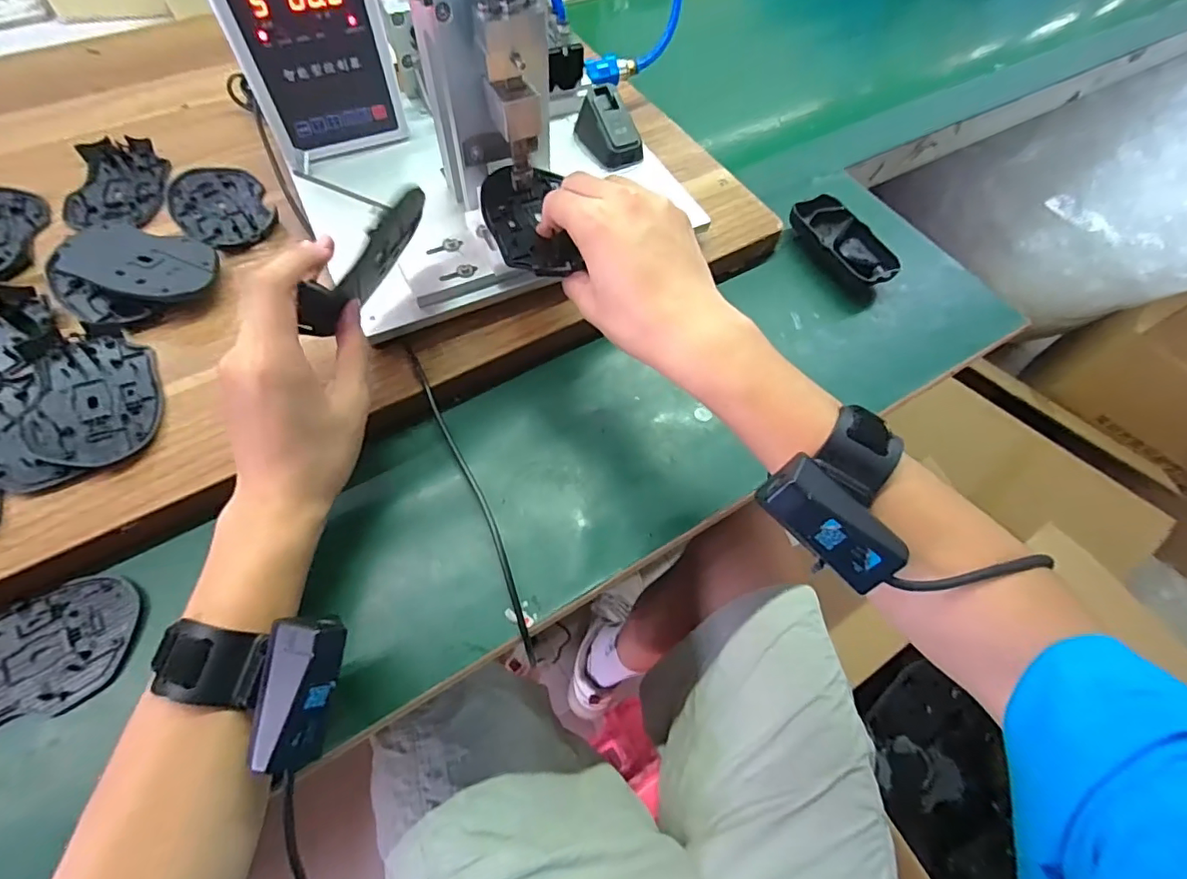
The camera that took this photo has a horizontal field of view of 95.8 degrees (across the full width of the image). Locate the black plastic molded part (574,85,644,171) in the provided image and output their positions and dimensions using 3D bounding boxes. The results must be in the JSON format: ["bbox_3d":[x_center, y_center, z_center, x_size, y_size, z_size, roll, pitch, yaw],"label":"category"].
[{"bbox_3d":[0.014,-0.277,0.477,0.036,0.041,0.064,-30,68,-18],"label":"black plastic molded part"}]

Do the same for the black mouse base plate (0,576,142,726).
[{"bbox_3d":[-0.334,0.131,0.317,0.114,0.015,0.071,-28,68,-17],"label":"black mouse base plate"}]

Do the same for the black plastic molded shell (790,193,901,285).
[{"bbox_3d":[0.233,-0.180,0.500,0.054,0.029,0.106,-29,68,-17],"label":"black plastic molded shell"}]

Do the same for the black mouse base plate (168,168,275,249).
[{"bbox_3d":[-0.320,-0.202,0.460,0.070,0.011,0.115,-35,70,-20],"label":"black mouse base plate"}]

